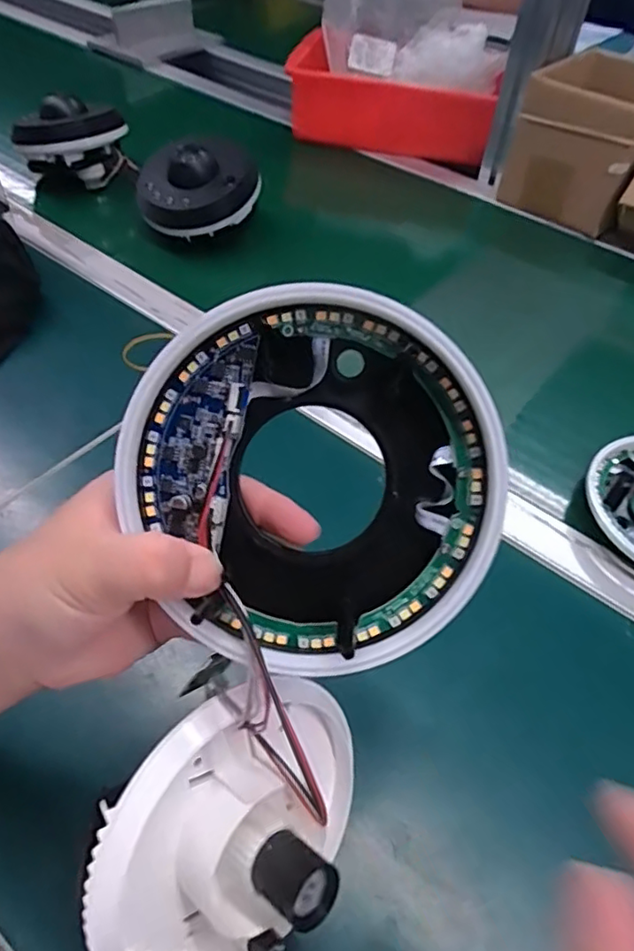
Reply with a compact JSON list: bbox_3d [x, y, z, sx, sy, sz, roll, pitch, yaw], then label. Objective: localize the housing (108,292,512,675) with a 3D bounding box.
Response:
[{"bbox_3d":[0.002,-0.002,0.218,0.121,0.022,0.129,0,95,1],"label":"housing"}]

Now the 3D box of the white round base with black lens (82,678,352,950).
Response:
[{"bbox_3d":[-0.025,0.144,0.235,0.060,0.112,0.126,10,48,47],"label":"white round base with black lens"}]

